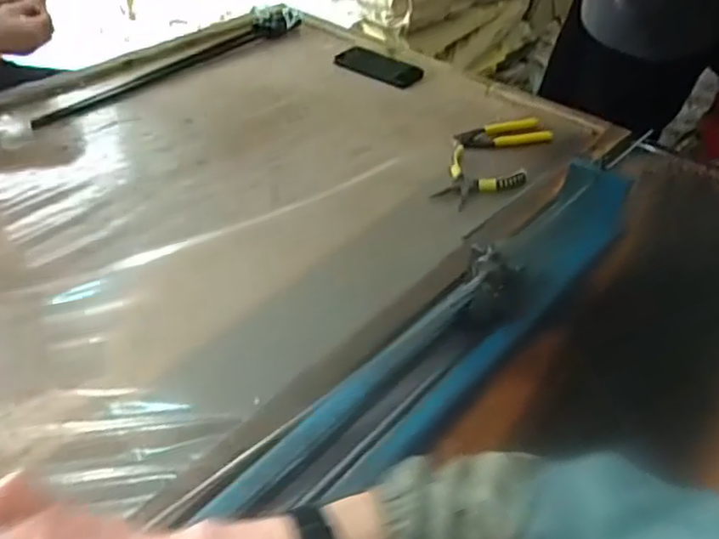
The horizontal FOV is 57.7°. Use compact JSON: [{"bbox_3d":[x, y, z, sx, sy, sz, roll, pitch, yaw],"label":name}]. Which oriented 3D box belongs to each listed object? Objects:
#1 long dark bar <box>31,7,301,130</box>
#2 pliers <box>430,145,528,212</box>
[{"bbox_3d":[-0.338,-0.384,1.202,0.074,0.051,0.587,31,47,30],"label":"long dark bar"},{"bbox_3d":[0.177,-0.136,0.945,0.117,0.016,0.142,19,43,15],"label":"pliers"}]

